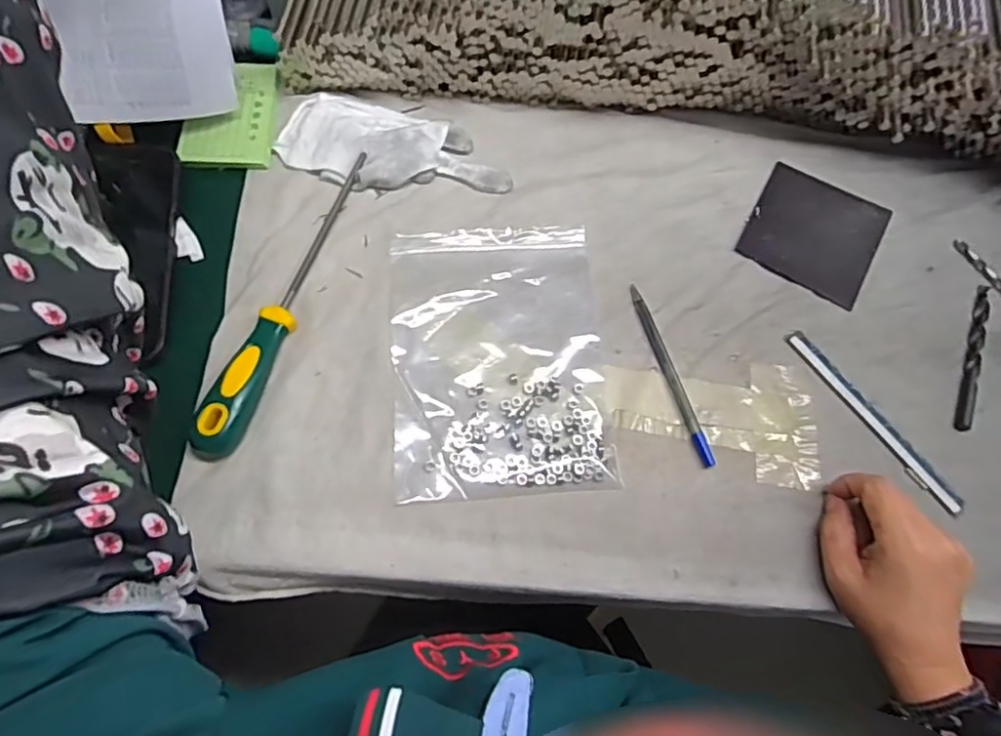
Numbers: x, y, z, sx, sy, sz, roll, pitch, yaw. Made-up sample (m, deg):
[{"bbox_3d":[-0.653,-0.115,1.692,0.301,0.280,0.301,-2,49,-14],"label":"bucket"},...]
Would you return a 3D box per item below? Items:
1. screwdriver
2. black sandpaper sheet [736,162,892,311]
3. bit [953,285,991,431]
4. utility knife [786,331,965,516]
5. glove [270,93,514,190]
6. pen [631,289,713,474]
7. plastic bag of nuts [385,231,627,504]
[{"bbox_3d":[-0.153,-0.055,0.440,0.032,0.032,0.243,16,69,4],"label":"screwdriver"},{"bbox_3d":[0.251,-0.108,0.501,0.099,0.007,0.099,30,73,6],"label":"black sandpaper sheet"},{"bbox_3d":[0.353,-0.010,0.467,0.012,0.007,0.125,23,70,7],"label":"bit"},{"bbox_3d":[0.264,0.036,0.446,0.014,0.004,0.157,-36,75,-6],"label":"utility knife"},{"bbox_3d":[-0.083,-0.171,0.494,0.179,0.012,0.073,14,69,3],"label":"glove"},{"bbox_3d":[0.121,0.002,0.447,0.009,0.011,0.141,-15,70,-8],"label":"pen"},{"bbox_3d":[-0.001,-0.011,0.446,0.147,0.014,0.198,-4,69,-4],"label":"plastic bag of nuts"}]

